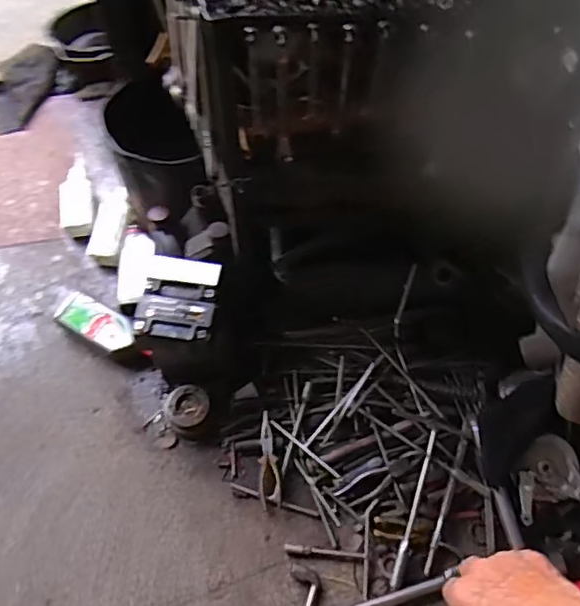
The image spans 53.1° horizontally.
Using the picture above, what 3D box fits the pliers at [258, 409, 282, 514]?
[{"bbox_3d":[-0.045,0.317,1.180,0.041,0.018,0.188,-4,64,-2],"label":"pliers"}]

